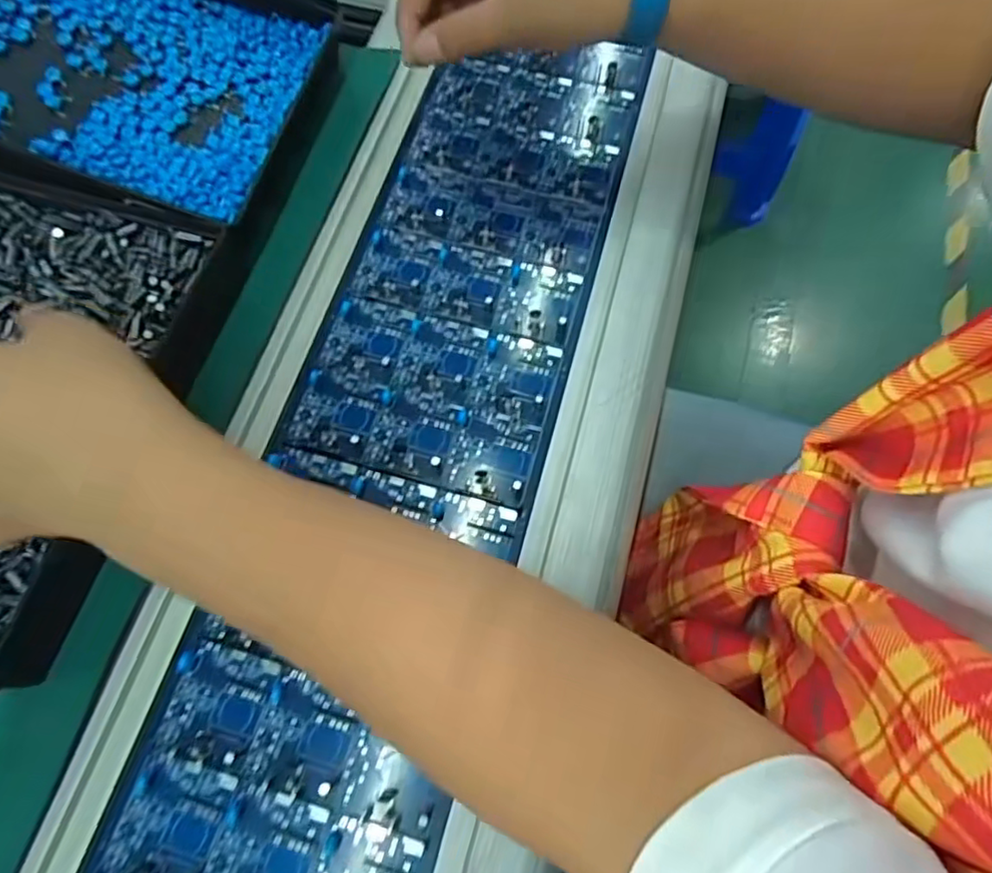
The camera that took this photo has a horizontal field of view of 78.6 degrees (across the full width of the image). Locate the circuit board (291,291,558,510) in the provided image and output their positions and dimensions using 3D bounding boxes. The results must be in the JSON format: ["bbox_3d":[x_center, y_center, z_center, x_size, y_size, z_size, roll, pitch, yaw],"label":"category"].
[{"bbox_3d":[-0.036,-0.022,0.322,0.124,0.008,0.092,15,71,6],"label":"circuit board"}]

